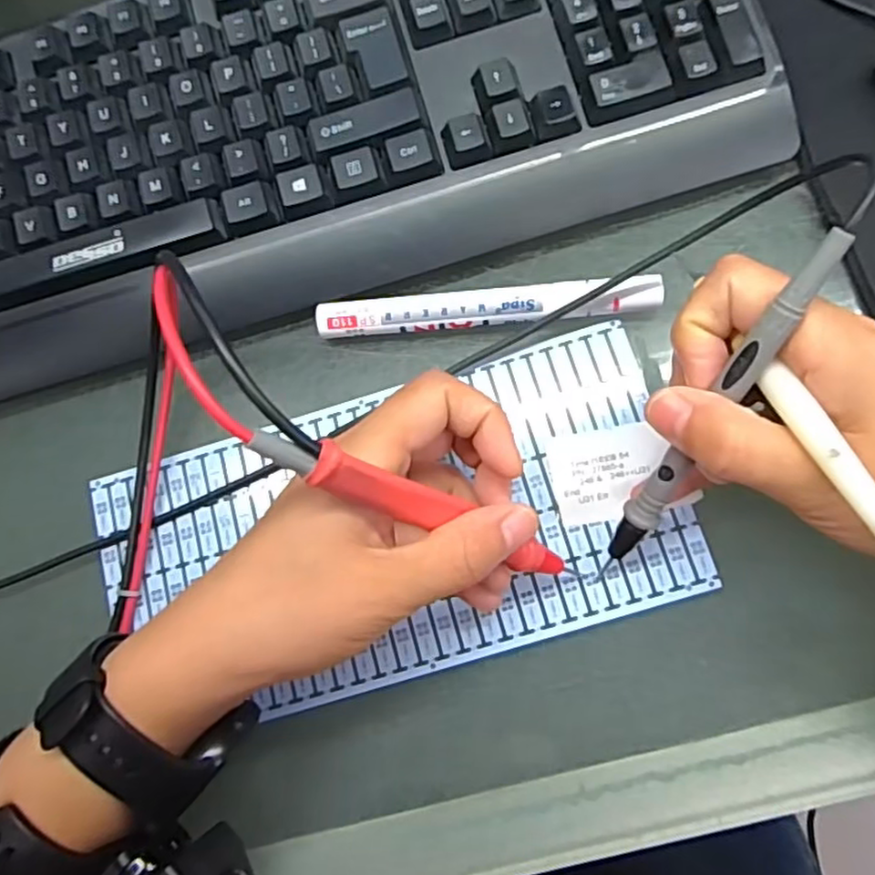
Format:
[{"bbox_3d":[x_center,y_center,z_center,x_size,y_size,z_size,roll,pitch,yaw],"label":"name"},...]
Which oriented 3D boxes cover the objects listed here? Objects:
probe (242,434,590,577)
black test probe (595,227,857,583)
[{"bbox_3d":[0.002,0.028,0.222,0.143,0.012,0.011,26,85,-34],"label":"probe"},{"bbox_3d":[0.086,-0.001,0.224,0.011,0.010,0.143,27,124,6],"label":"black test probe"}]

